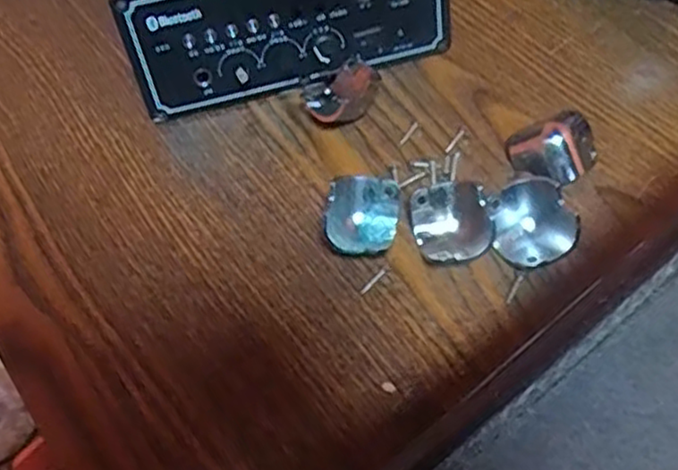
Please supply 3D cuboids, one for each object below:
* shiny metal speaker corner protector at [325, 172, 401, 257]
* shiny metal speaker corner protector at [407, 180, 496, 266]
[{"bbox_3d":[0.010,-0.007,0.295,0.028,0.020,0.032,3,57,5],"label":"shiny metal speaker corner protector"},{"bbox_3d":[0.045,-0.005,0.290,0.027,0.020,0.033,-17,58,-8],"label":"shiny metal speaker corner protector"}]

